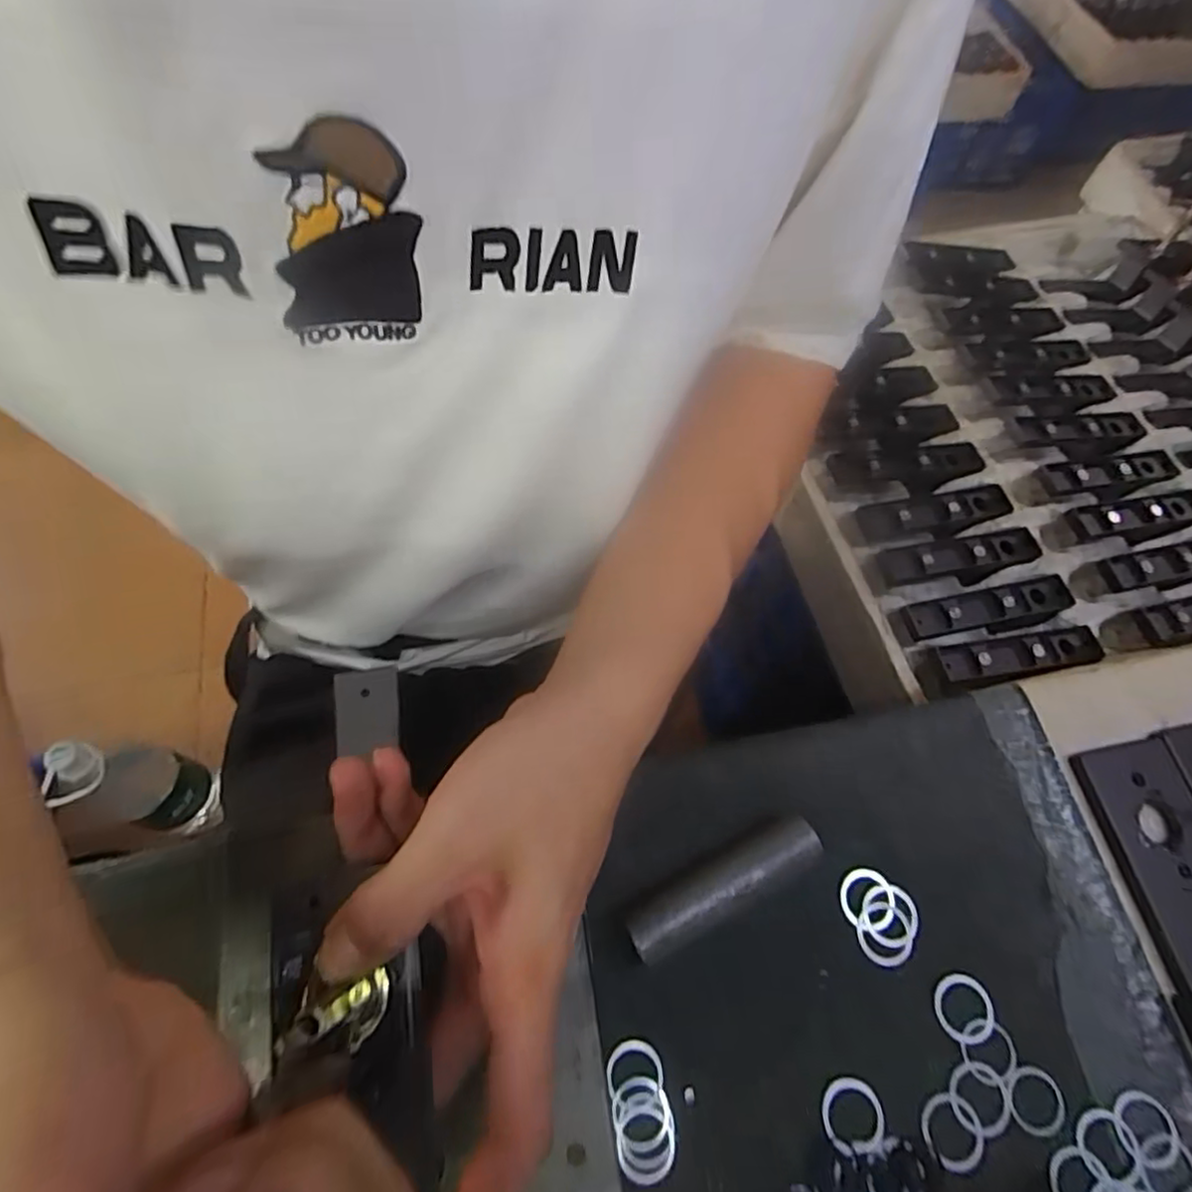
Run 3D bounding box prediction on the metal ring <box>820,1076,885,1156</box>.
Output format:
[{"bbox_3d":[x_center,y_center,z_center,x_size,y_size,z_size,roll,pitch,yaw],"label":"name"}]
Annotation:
[{"bbox_3d":[0.106,0.214,0.266,0.025,0.004,0.026,1,64,-3],"label":"metal ring"}]

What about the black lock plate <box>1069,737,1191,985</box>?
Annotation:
[{"bbox_3d":[0.274,0.122,0.305,0.048,0.008,0.102,-10,66,-8],"label":"black lock plate"}]

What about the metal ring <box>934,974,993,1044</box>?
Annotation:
[{"bbox_3d":[0.163,0.182,0.286,0.025,0.004,0.026,1,64,-3],"label":"metal ring"}]

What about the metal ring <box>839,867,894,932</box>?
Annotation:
[{"bbox_3d":[0.126,0.140,0.300,0.025,0.004,0.026,1,64,-3],"label":"metal ring"}]

